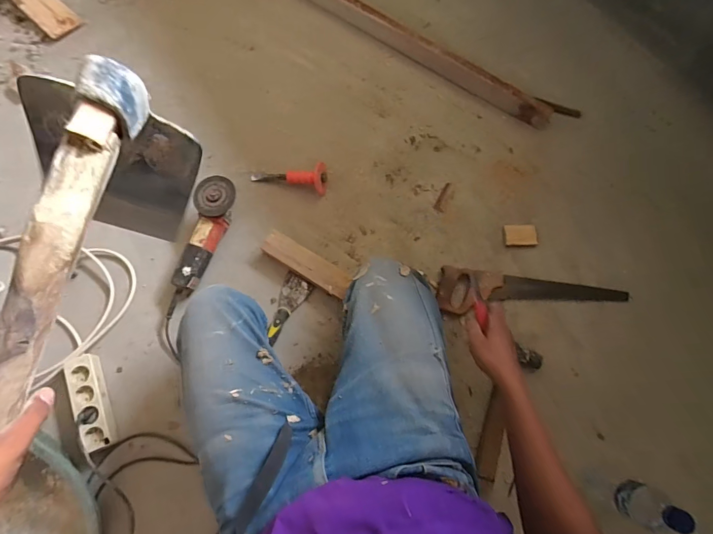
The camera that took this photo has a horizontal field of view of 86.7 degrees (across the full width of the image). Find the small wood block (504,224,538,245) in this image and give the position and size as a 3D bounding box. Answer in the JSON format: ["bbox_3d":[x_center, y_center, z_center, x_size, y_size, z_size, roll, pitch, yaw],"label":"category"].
[{"bbox_3d":[0.395,-0.077,0.912,0.073,0.020,0.052,0,75,1],"label":"small wood block"}]

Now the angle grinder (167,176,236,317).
[{"bbox_3d":[-0.381,-0.050,0.895,0.090,0.080,0.340,22,77,6],"label":"angle grinder"}]

